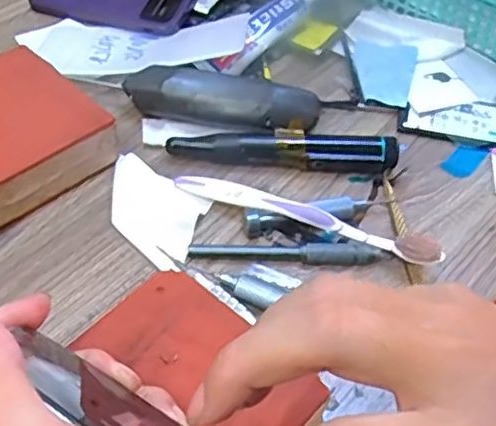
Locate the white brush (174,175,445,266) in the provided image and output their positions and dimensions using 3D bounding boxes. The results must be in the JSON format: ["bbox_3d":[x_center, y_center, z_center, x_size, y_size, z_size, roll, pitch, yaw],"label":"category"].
[{"bbox_3d":[0.034,0.002,0.437,0.181,0.027,0.017,21,51,14],"label":"white brush"}]

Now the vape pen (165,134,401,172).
[{"bbox_3d":[0.025,-0.042,0.477,0.160,0.021,0.023,2,49,-2],"label":"vape pen"}]

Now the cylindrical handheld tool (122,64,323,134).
[{"bbox_3d":[-0.021,-0.081,0.502,0.143,0.039,0.035,15,50,10],"label":"cylindrical handheld tool"}]

